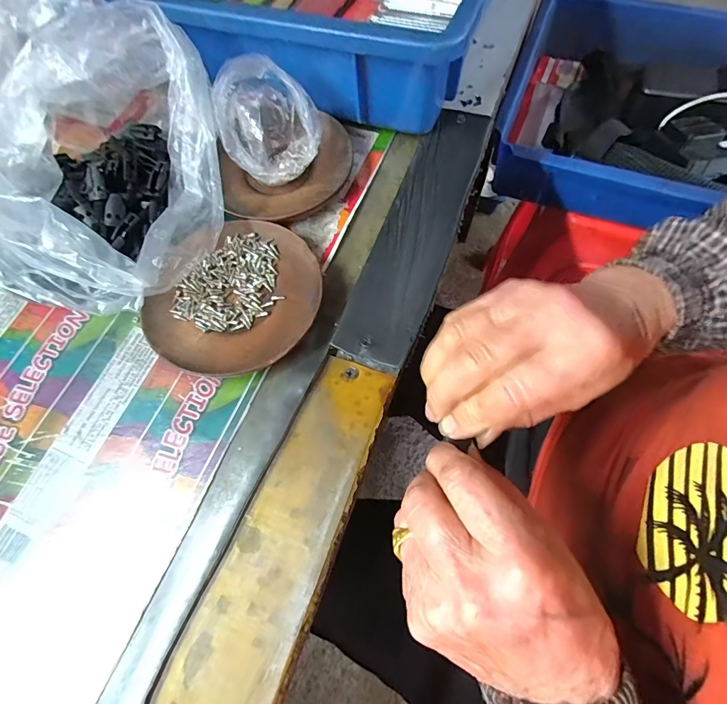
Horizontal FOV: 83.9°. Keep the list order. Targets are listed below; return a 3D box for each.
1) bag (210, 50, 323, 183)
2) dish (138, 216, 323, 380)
[{"bbox_3d":[-0.068,-0.167,0.293,0.072,0.051,0.072,-15,67,-3],"label":"bag"},{"bbox_3d":[-0.080,-0.034,0.265,0.098,0.016,0.112,37,74,16],"label":"dish"}]

